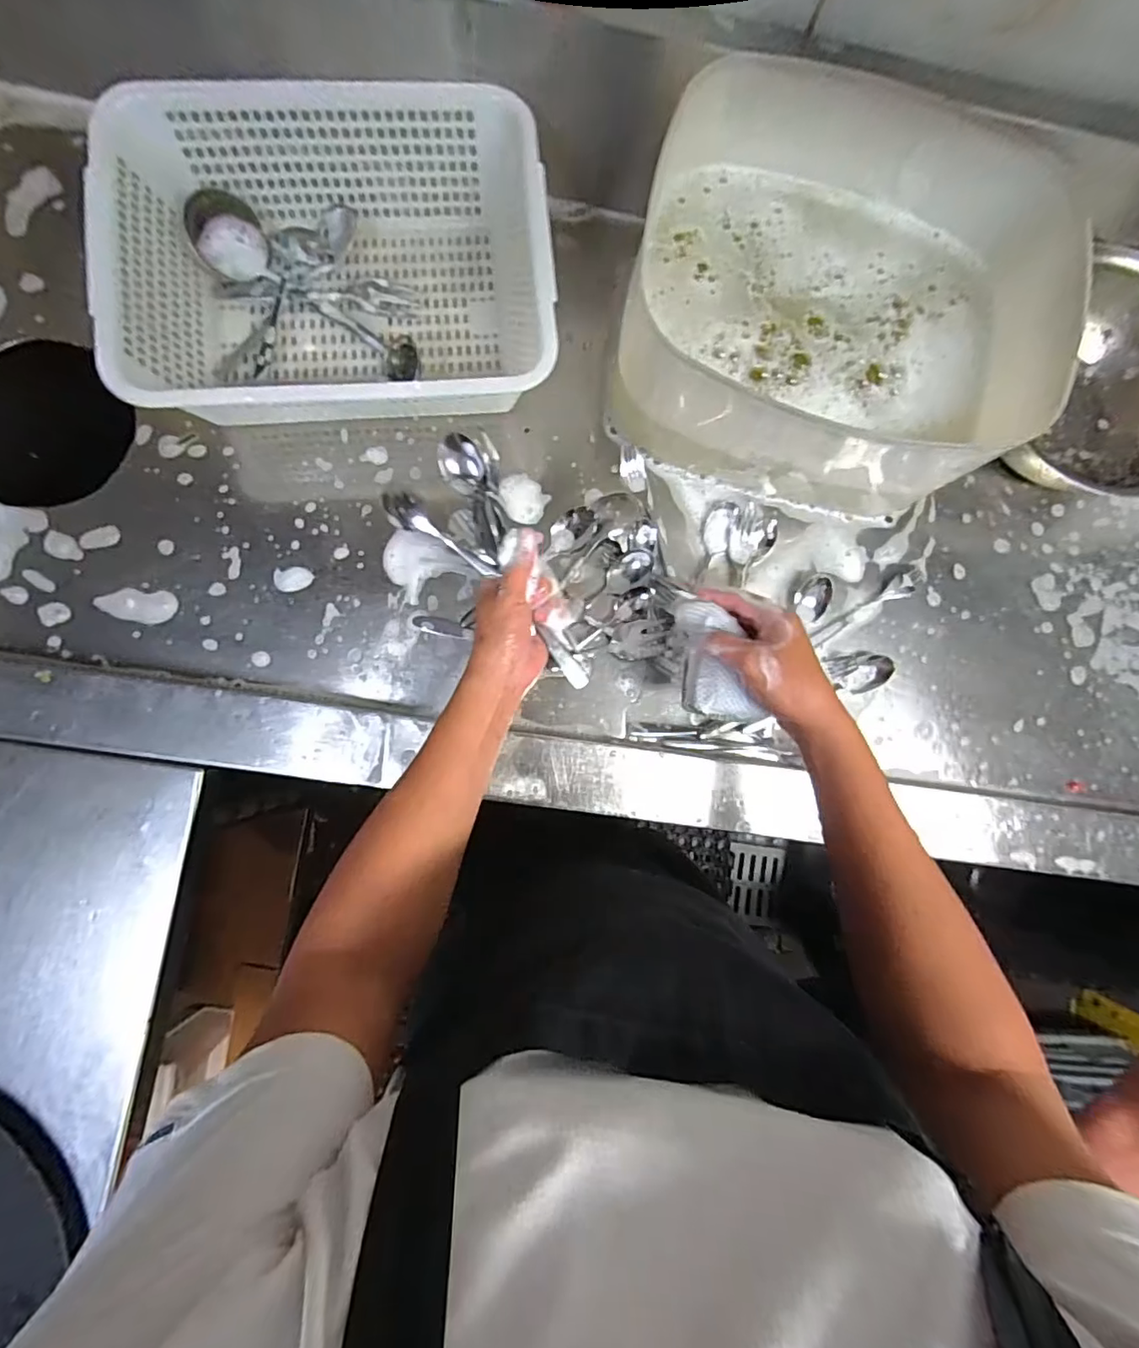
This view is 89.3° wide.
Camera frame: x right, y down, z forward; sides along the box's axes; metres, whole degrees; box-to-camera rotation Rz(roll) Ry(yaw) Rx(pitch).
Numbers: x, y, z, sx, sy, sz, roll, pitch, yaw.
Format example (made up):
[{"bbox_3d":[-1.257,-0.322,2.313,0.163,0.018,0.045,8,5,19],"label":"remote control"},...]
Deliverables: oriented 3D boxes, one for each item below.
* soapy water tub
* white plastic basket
[{"bbox_3d":[0.260,-0.368,0.581,0.370,0.177,0.348,4,85,-4],"label":"soapy water tub"},{"bbox_3d":[-0.221,-0.398,0.569,0.384,0.121,0.314,-6,84,-6],"label":"white plastic basket"}]

